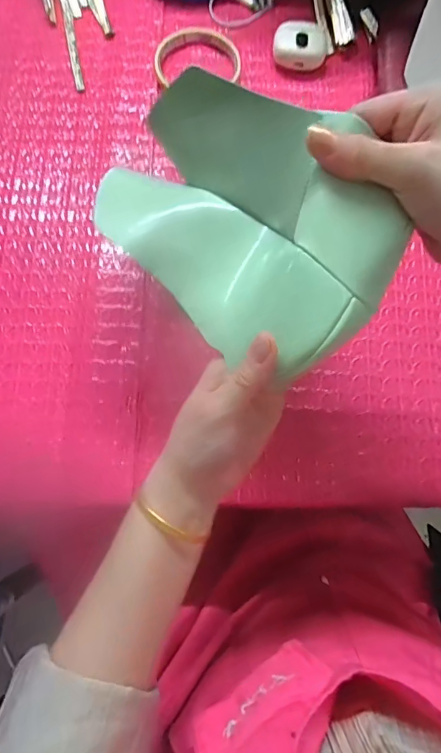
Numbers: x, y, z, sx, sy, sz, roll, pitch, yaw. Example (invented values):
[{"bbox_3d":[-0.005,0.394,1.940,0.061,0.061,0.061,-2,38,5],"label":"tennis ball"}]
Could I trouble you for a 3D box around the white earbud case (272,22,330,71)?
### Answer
[{"bbox_3d":[0.080,-0.332,0.425,0.054,0.023,0.045,12,76,1],"label":"white earbud case"}]

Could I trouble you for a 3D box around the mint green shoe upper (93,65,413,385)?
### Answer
[{"bbox_3d":[0.009,-0.090,0.231,0.106,0.060,0.175,-41,81,-10],"label":"mint green shoe upper"}]

